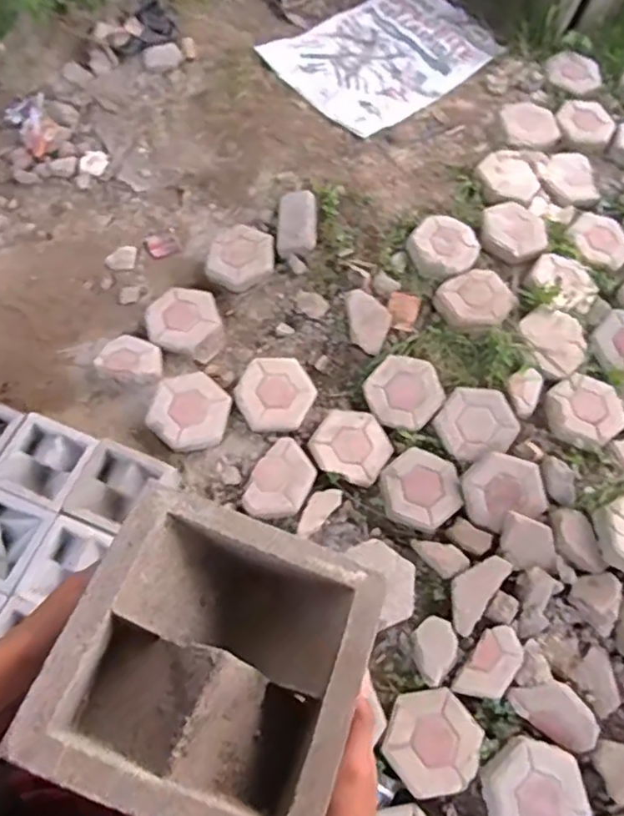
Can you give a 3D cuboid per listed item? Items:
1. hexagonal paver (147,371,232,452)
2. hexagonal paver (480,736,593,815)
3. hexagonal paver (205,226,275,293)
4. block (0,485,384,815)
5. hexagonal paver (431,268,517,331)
[{"bbox_3d":[-0.325,0.007,1.616,0.219,0.066,0.208,42,71,15],"label":"hexagonal paver"},{"bbox_3d":[0.475,0.814,1.281,0.210,0.058,0.216,-15,67,-9],"label":"hexagonal paver"},{"bbox_3d":[-0.218,-0.459,1.855,0.204,0.038,0.226,2,66,-2],"label":"hexagonal paver"},{"bbox_3d":[-0.065,0.177,0.432,0.195,0.074,0.194,20,67,7],"label":"block"},{"bbox_3d":[0.474,-0.304,1.762,0.215,0.040,0.179,-26,69,-16],"label":"hexagonal paver"}]

